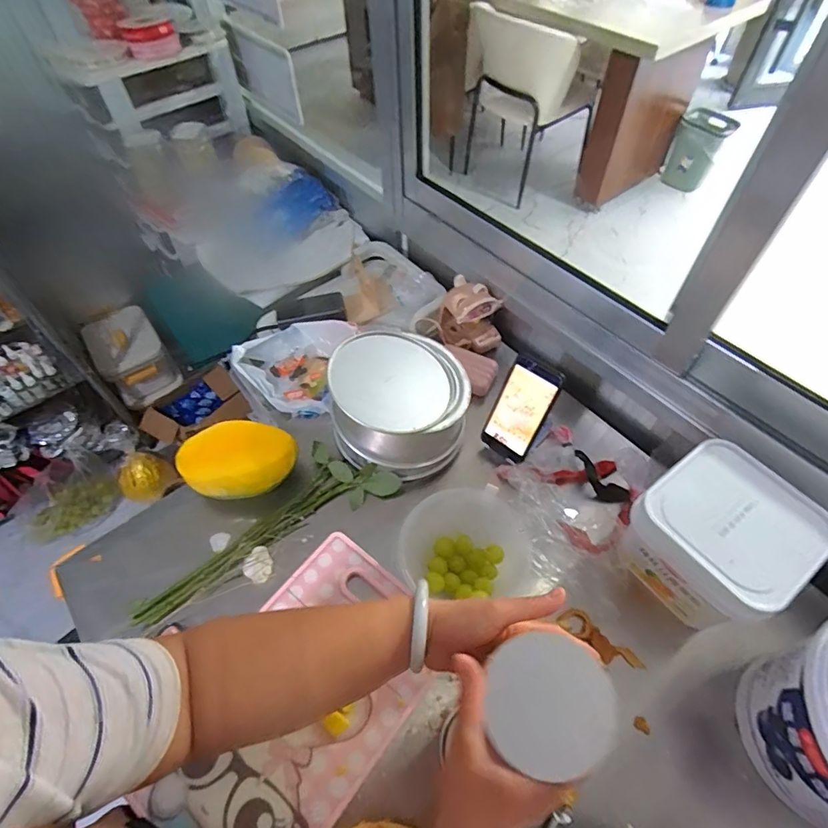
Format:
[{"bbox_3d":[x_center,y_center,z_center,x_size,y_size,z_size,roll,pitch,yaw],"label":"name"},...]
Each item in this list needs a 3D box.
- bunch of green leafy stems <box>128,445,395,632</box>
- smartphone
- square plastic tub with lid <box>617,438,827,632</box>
[{"bbox_3d":[-0.218,0.152,0.705,0.392,0.033,0.123,-27,59,-16],"label":"bunch of green leafy stems"},{"bbox_3d":[0.156,-0.005,0.712,0.073,0.153,0.015,34,30,23],"label":"smartphone"},{"bbox_3d":[0.367,0.150,0.596,0.164,0.124,0.166,-32,60,-19],"label":"square plastic tub with lid"}]

